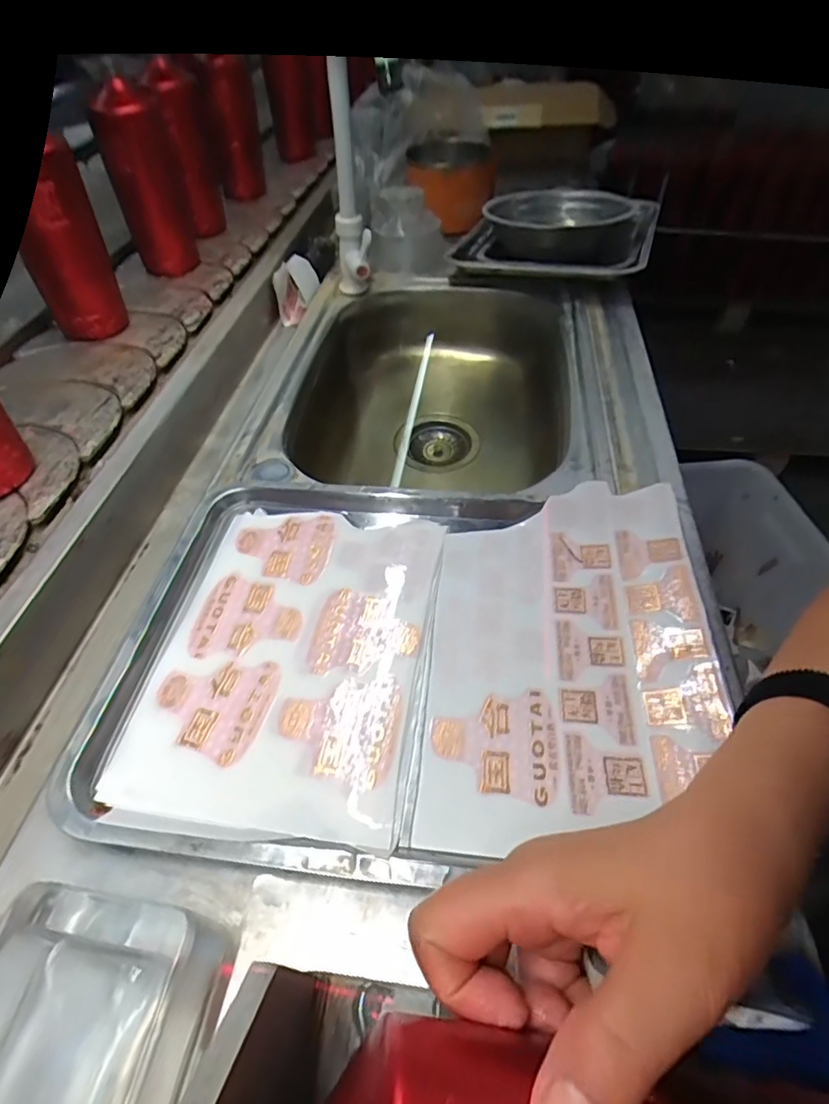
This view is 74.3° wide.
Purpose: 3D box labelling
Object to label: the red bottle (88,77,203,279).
[{"bbox_3d":[-0.331,-0.460,0.686,0.086,0.181,0.081,-16,52,-15],"label":"red bottle"}]

